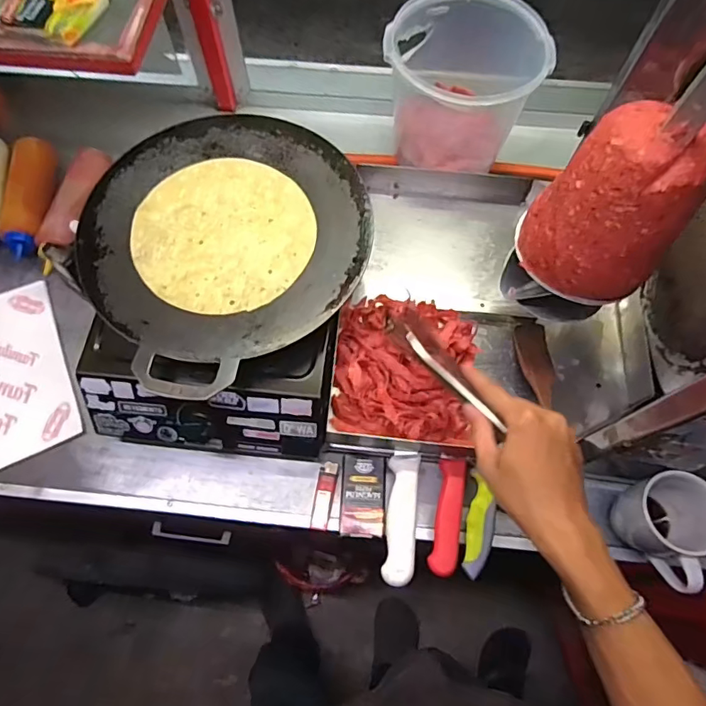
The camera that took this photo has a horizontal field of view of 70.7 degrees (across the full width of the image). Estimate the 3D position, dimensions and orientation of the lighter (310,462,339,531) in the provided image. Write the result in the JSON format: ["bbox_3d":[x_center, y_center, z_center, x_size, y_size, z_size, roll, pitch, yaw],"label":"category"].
[{"bbox_3d":[-0.034,0.173,0.605,0.023,0.011,0.079,10,68,6],"label":"lighter"}]

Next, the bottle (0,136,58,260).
[{"bbox_3d":[-0.484,-0.236,0.745,0.045,0.050,0.199,-8,67,-2],"label":"bottle"}]

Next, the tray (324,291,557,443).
[{"bbox_3d":[0.109,0.019,0.606,0.259,0.060,0.185,6,68,4],"label":"tray"}]

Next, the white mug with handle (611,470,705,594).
[{"bbox_3d":[0.344,0.188,0.537,0.080,0.097,0.104,-22,69,-8],"label":"white mug with handle"}]

